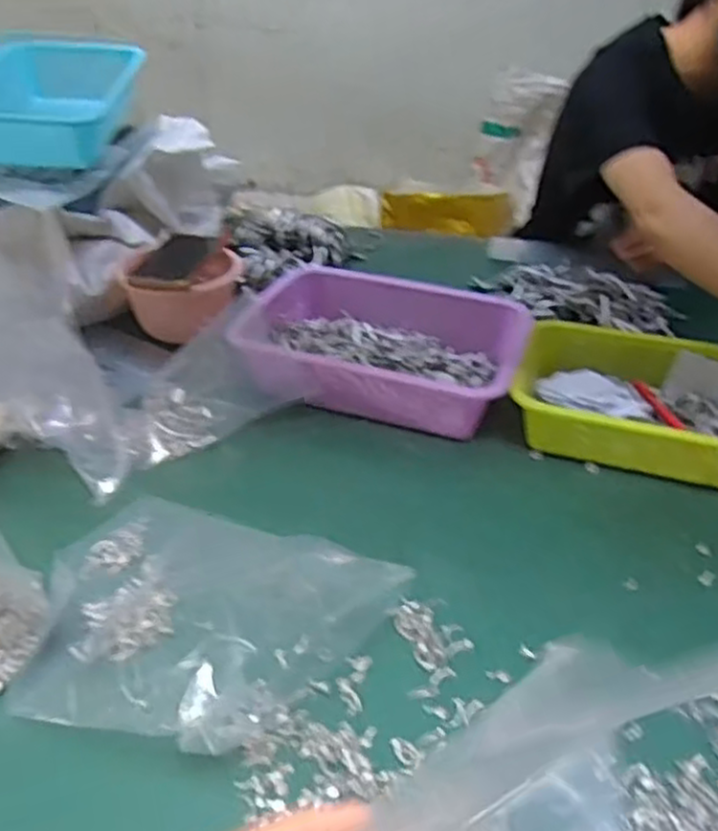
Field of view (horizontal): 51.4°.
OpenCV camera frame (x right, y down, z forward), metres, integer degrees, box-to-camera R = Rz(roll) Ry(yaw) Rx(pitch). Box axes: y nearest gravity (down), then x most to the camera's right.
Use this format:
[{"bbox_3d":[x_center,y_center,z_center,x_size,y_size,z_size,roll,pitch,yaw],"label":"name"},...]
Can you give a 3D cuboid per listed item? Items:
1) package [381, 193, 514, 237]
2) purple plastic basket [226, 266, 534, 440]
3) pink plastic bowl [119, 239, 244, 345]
[{"bbox_3d":[0.208,-0.482,1.781,0.300,0.106,0.087,2,34,-2],"label":"package"},{"bbox_3d":[0.030,-0.078,0.862,0.307,0.079,0.219,9,35,8],"label":"purple plastic basket"},{"bbox_3d":[-0.225,-0.157,0.944,0.148,0.100,0.150,2,34,-1],"label":"pink plastic bowl"}]

